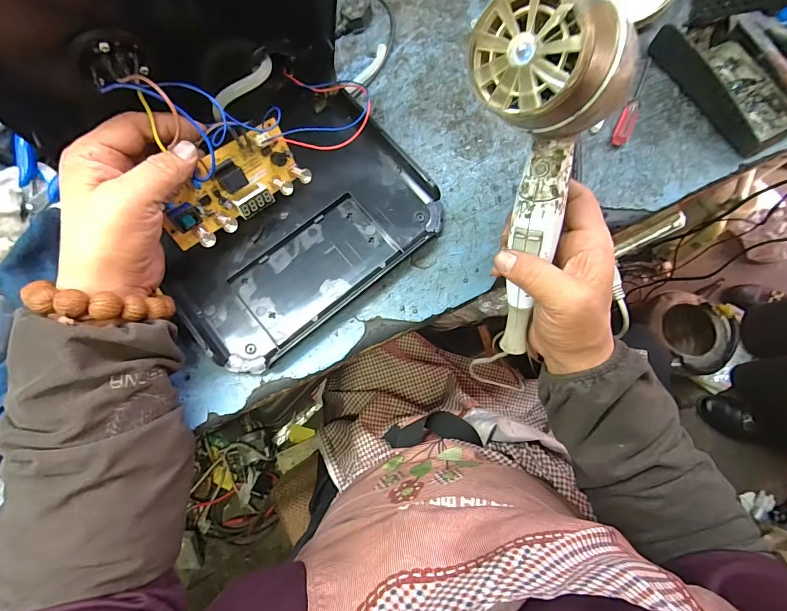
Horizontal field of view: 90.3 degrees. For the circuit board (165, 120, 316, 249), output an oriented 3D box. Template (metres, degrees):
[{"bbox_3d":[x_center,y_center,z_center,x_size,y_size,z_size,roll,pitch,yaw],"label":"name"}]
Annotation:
[{"bbox_3d":[-0.136,-0.101,0.332,0.126,0.061,0.020,-37,39,-19],"label":"circuit board"}]

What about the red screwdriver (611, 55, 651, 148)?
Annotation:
[{"bbox_3d":[0.258,-0.221,0.418,0.015,0.011,0.119,24,76,6],"label":"red screwdriver"}]

